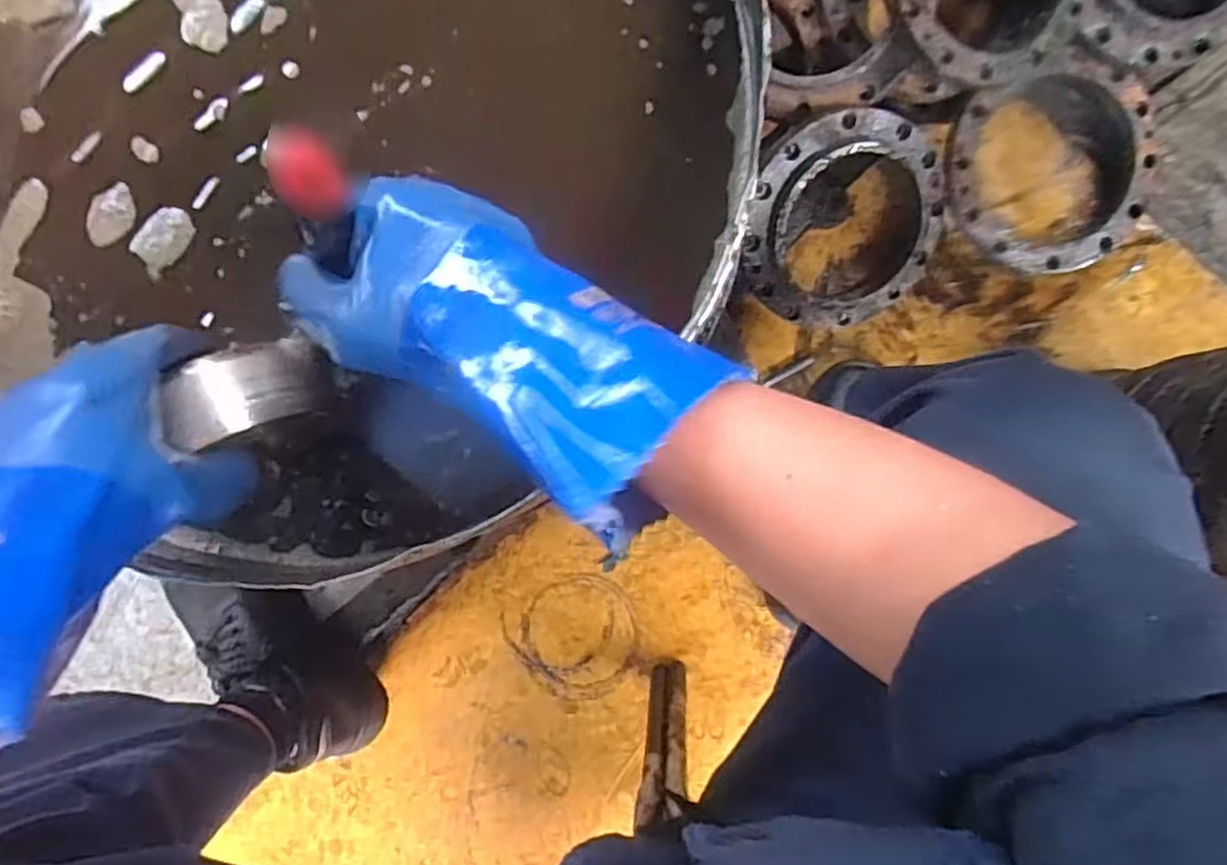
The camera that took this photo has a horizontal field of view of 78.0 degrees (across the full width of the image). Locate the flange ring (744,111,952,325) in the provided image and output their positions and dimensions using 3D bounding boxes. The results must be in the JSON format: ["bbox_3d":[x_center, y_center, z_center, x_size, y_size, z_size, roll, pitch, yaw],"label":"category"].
[{"bbox_3d":[0.222,-0.195,0.710,0.203,0.035,0.192,-7,117,-13],"label":"flange ring"}]

